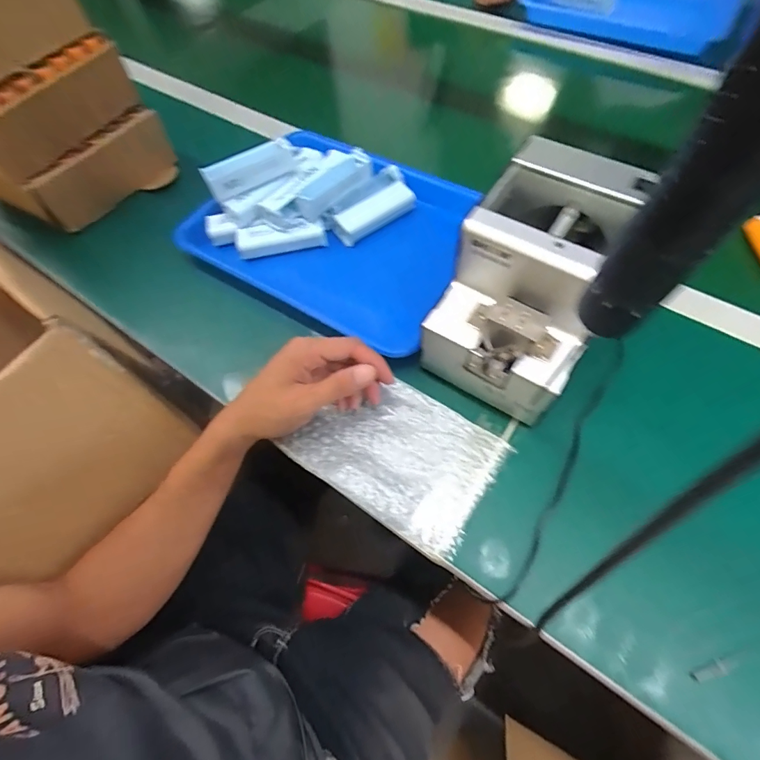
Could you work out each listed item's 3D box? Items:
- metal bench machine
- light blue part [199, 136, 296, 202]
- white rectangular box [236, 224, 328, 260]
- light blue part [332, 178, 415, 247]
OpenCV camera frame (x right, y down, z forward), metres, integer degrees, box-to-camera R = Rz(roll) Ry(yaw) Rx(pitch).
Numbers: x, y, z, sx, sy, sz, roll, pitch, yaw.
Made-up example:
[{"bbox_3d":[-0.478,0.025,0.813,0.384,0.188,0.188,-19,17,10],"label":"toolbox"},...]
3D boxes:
[{"bbox_3d":[0.133,-0.078,0.362,0.122,0.148,0.175,31,69,18],"label":"metal bench machine"},{"bbox_3d":[-0.150,-0.242,0.474,0.101,0.036,0.028,-29,64,-11],"label":"light blue part"},{"bbox_3d":[-0.119,-0.171,0.493,0.106,0.026,0.026,-10,63,-1],"label":"white rectangular box"},{"bbox_3d":[-0.005,-0.207,0.506,0.108,0.028,0.034,-34,65,-13],"label":"light blue part"}]

